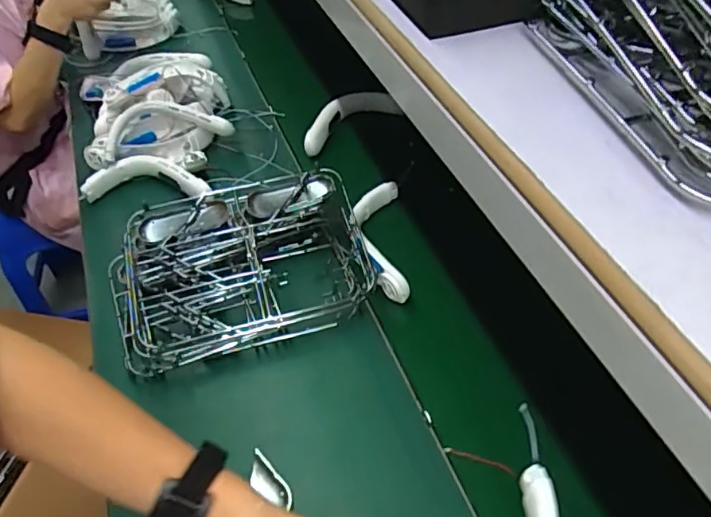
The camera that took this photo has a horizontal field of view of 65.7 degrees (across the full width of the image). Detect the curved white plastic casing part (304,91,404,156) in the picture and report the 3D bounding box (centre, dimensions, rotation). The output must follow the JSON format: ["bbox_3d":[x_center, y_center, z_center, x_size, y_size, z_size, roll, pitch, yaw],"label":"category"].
[{"bbox_3d":[-0.020,-0.275,1.051,0.204,0.057,0.077,-25,52,-18],"label":"curved white plastic casing part"}]

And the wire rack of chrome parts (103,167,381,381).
[{"bbox_3d":[-0.164,0.012,0.785,0.359,0.088,0.237,-15,50,-10],"label":"wire rack of chrome parts"}]

